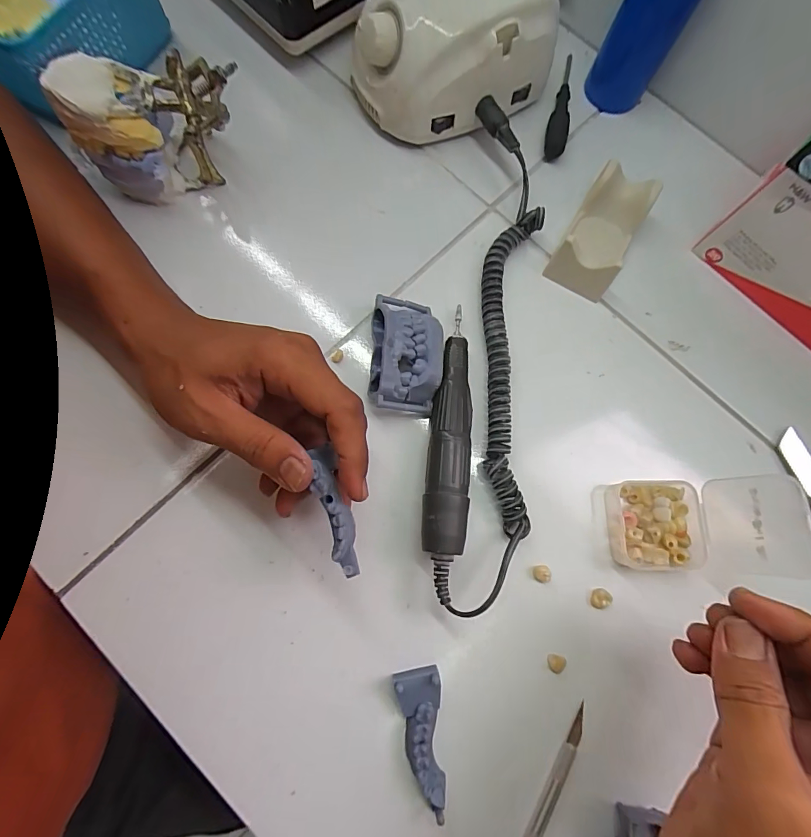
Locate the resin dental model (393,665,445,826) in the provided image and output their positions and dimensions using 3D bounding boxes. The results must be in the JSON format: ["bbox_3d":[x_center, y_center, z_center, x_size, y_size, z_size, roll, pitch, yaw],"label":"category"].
[{"bbox_3d":[0.010,0.183,0.243,0.025,0.017,0.072,-6,73,-4],"label":"resin dental model"}]

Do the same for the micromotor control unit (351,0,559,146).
[{"bbox_3d":[0.032,-0.281,0.317,0.140,0.084,0.091,-27,80,-9],"label":"micromotor control unit"}]

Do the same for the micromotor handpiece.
[{"bbox_3d":[0.028,0.019,0.276,0.027,0.031,0.180,5,72,0],"label":"micromotor handpiece"}]

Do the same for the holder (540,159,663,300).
[{"bbox_3d":[0.148,-0.140,0.318,0.046,0.033,0.088,29,74,7],"label":"holder"}]

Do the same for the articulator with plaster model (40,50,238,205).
[{"bbox_3d":[-0.162,-0.195,0.284,0.068,0.079,0.092,36,77,5],"label":"articulator with plaster model"}]

